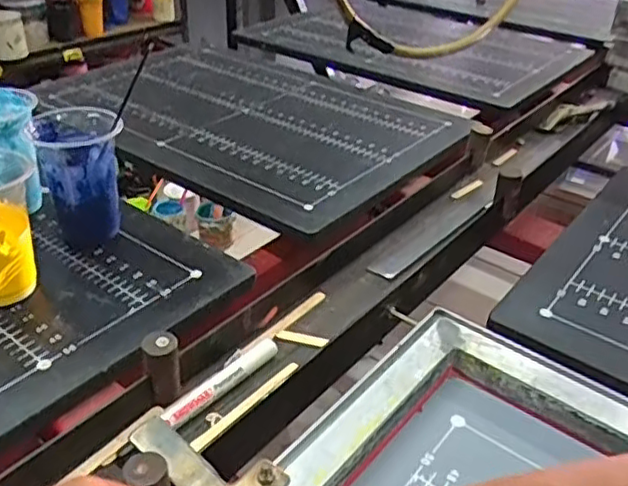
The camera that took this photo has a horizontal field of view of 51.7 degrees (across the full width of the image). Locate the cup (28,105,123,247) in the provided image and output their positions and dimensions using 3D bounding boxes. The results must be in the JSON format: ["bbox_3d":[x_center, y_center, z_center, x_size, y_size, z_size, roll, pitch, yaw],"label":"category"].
[{"bbox_3d":[-0.225,-0.066,0.639,0.078,0.121,0.075,-14,36,-21],"label":"cup"}]

